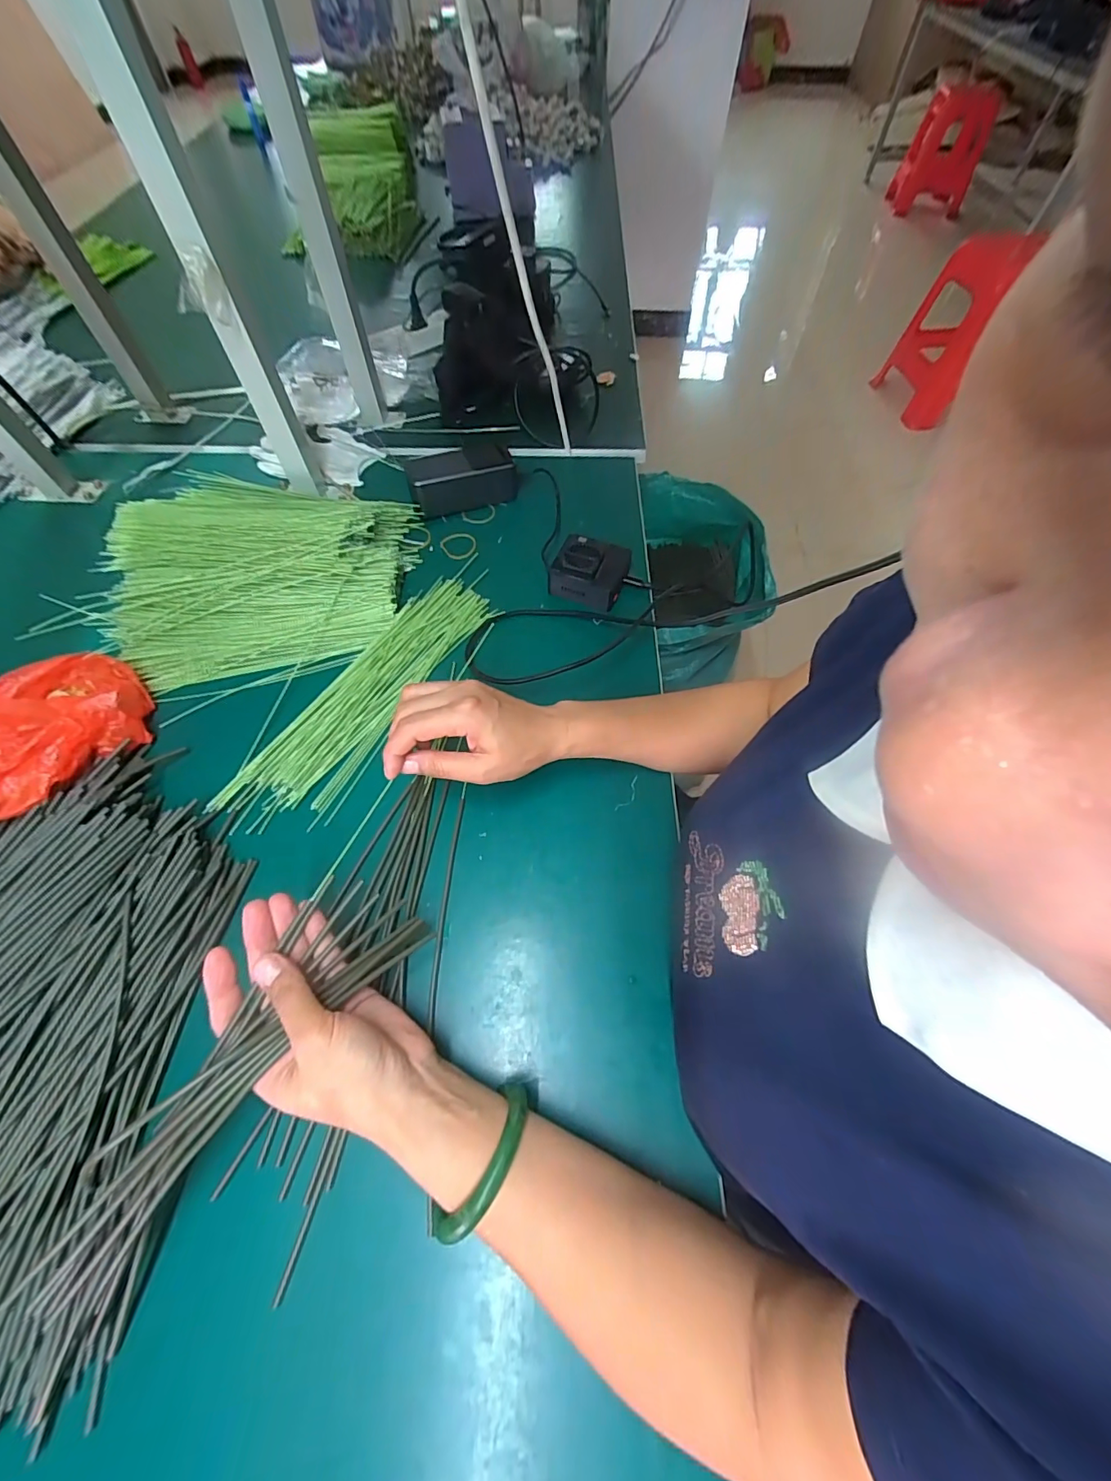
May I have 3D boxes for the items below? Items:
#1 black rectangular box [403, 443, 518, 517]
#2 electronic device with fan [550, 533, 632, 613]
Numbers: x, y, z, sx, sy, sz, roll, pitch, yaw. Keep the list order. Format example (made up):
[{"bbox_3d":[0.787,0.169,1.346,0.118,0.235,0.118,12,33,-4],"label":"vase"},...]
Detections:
[{"bbox_3d":[-0.118,-0.330,0.619,0.133,0.052,0.064,-23,63,-13],"label":"black rectangular box"},{"bbox_3d":[0.040,-0.193,0.554,0.077,0.044,0.070,21,62,11],"label":"electronic device with fan"}]

